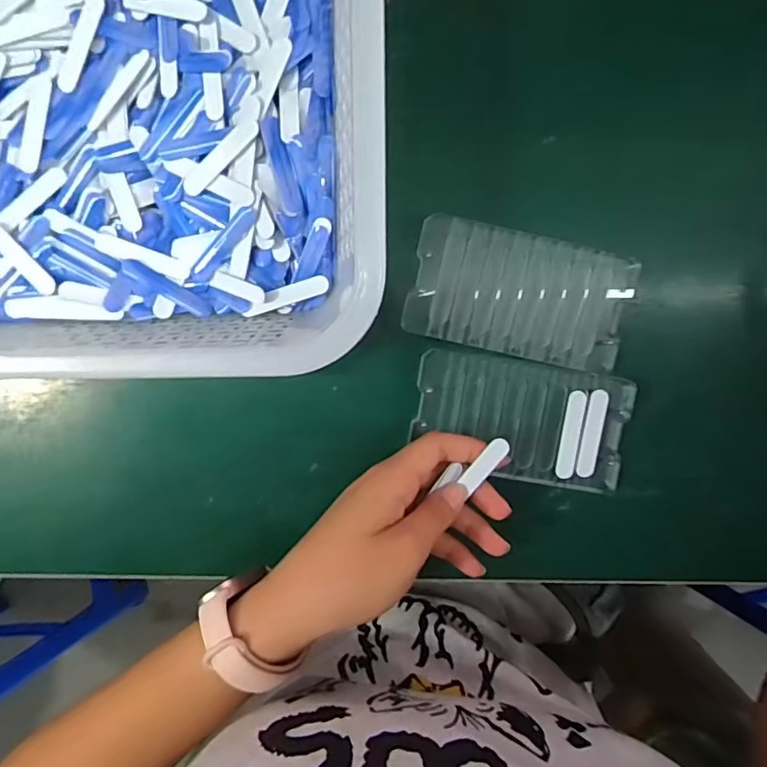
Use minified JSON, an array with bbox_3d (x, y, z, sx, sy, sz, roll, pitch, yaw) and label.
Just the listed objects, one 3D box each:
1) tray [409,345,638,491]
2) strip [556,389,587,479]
[{"bbox_3d":[0.080,0.022,0.312,0.120,0.005,0.067,9,96,0],"label":"tray"},{"bbox_3d":[0.109,0.030,0.310,0.012,0.004,0.051,8,96,0],"label":"strip"}]

